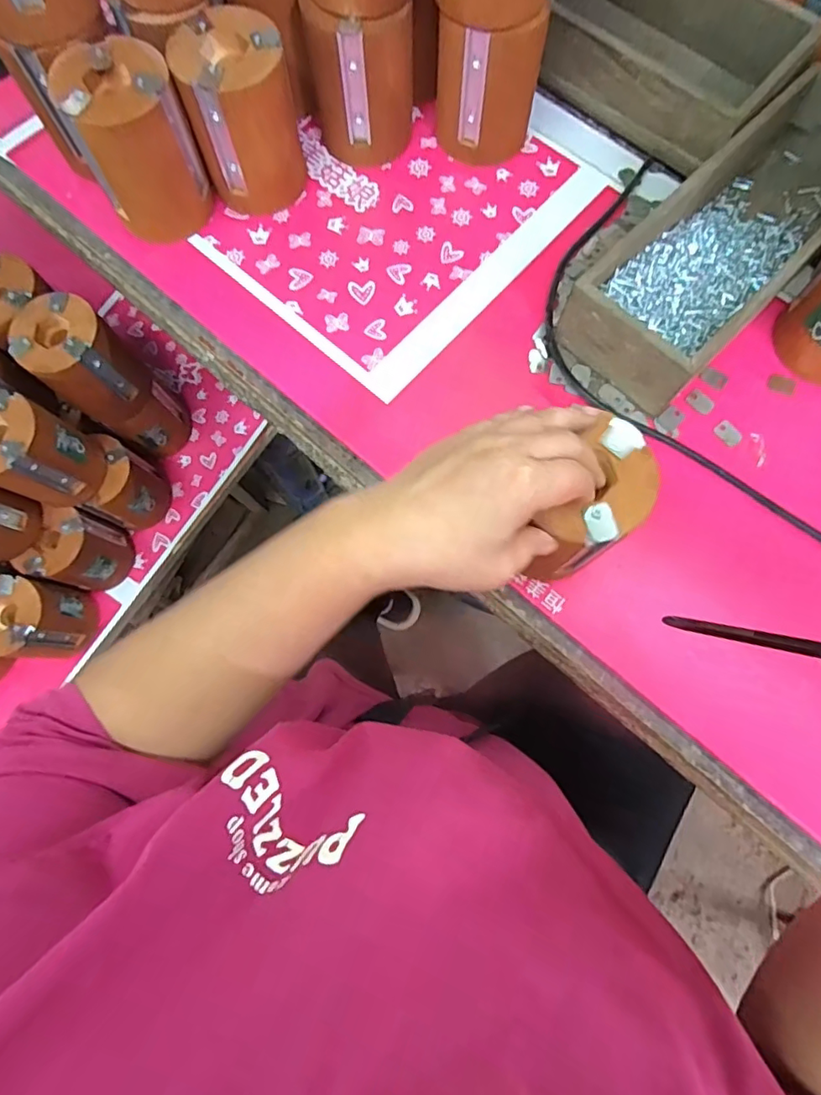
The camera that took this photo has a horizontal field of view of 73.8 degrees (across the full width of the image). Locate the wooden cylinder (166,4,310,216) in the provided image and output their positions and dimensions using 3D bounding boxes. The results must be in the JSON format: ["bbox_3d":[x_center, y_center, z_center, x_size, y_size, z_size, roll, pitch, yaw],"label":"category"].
[{"bbox_3d":[-0.125,-0.328,0.420,0.077,0.099,0.076,0,77,1],"label":"wooden cylinder"}]

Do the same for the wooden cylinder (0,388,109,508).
[{"bbox_3d":[-0.352,-0.087,0.505,0.079,0.096,0.078,20,78,6],"label":"wooden cylinder"}]

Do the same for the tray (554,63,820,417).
[{"bbox_3d":[0.247,-0.234,0.411,0.103,0.065,0.289,43,81,10],"label":"tray"}]

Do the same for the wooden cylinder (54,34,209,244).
[{"bbox_3d":[-0.204,-0.301,0.412,0.077,0.103,0.075,0,77,1],"label":"wooden cylinder"}]

